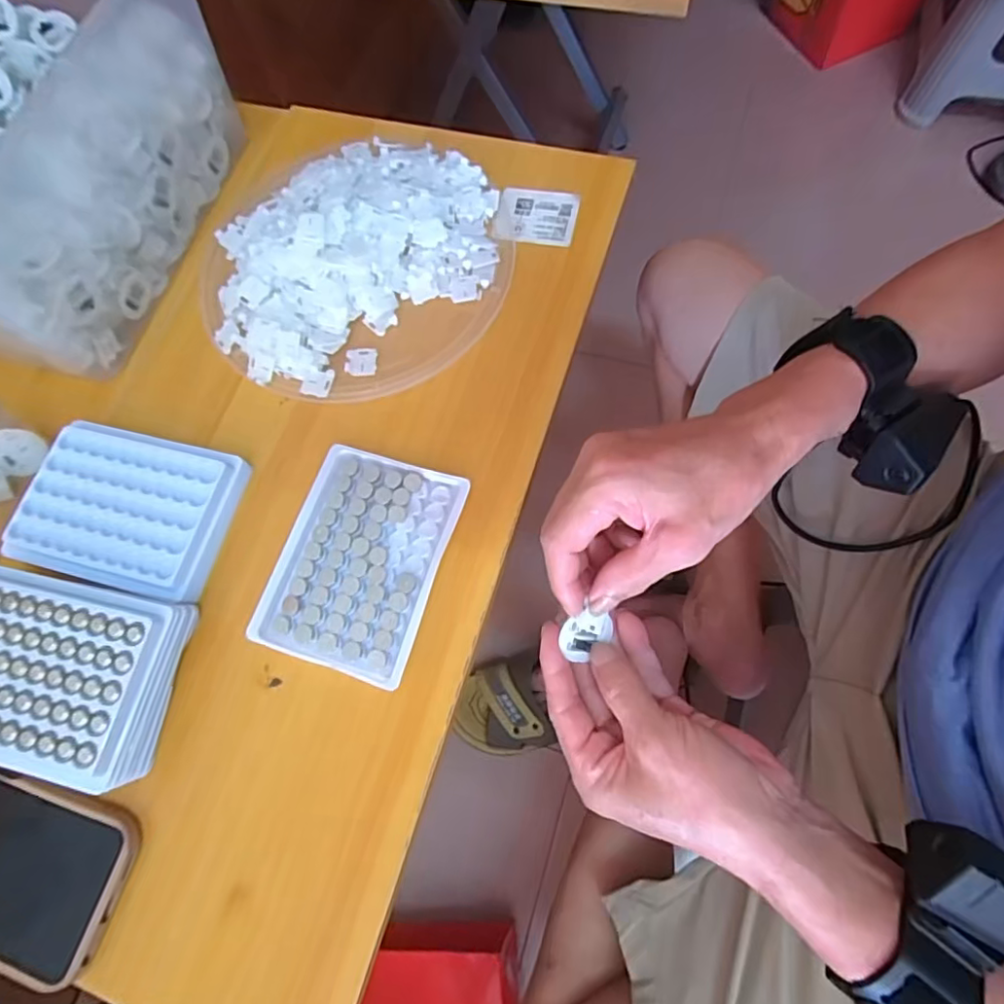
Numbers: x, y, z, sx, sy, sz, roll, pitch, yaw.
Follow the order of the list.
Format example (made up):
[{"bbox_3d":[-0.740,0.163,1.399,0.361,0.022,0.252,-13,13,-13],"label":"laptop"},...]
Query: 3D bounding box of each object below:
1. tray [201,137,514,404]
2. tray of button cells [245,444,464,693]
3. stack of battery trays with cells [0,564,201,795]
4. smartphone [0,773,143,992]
[{"bbox_3d":[-0.106,-0.176,0.415,0.203,0.032,0.223,-2,71,5],"label":"tray"},{"bbox_3d":[-0.085,0.034,0.348,0.093,0.014,0.127,15,73,11],"label":"tray of button cells"},{"bbox_3d":[-0.249,0.094,0.322,0.122,0.033,0.096,11,72,9],"label":"stack of battery trays with cells"},{"bbox_3d":[-0.277,0.185,0.301,0.158,0.017,0.084,16,73,11],"label":"smartphone"}]

